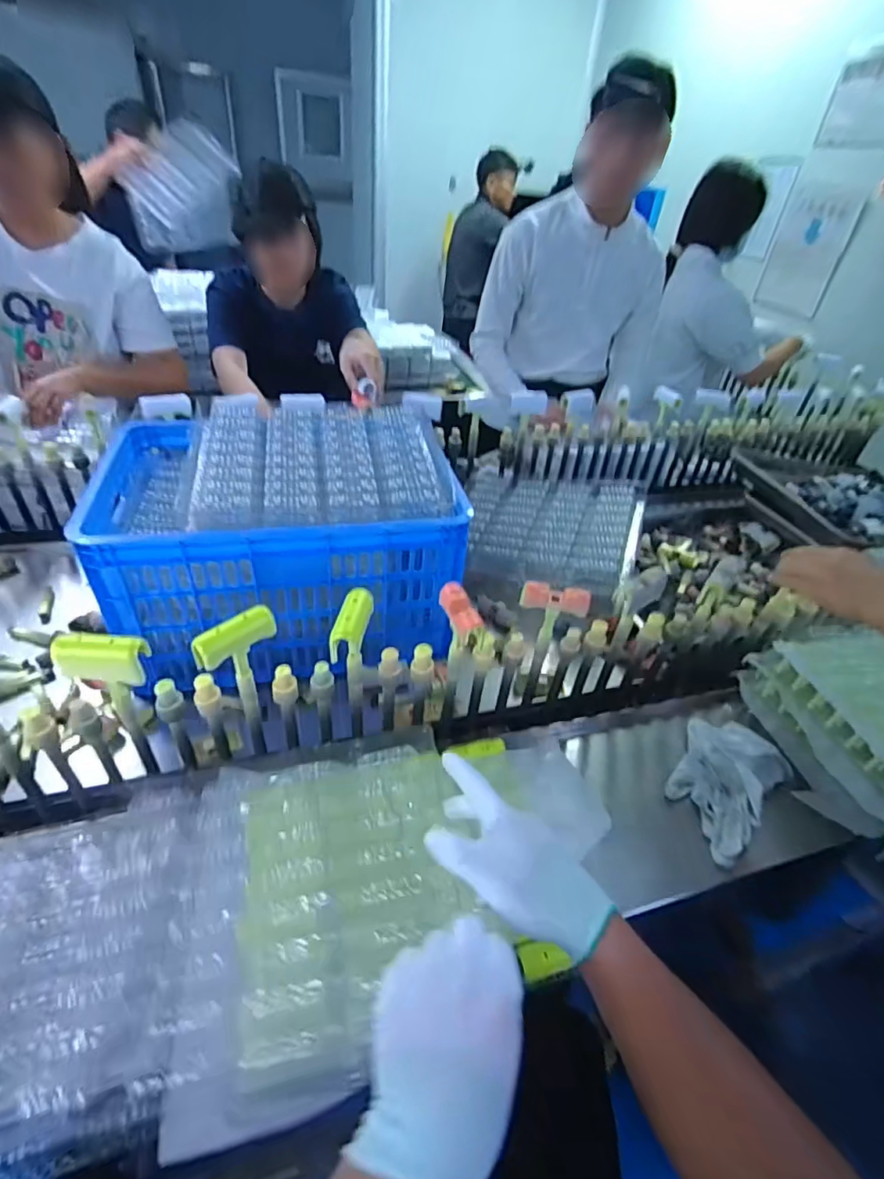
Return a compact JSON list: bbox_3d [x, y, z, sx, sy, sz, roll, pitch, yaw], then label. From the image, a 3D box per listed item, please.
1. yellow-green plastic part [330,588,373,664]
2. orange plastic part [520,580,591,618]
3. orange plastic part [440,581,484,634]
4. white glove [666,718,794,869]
[{"bbox_3d":[-0.092,0.035,0.563,0.029,0.030,0.081,9,40,2],"label":"yellow-green plastic part"},{"bbox_3d":[0.130,0.010,0.615,0.076,0.032,0.019,11,40,5],"label":"orange plastic part"},{"bbox_3d":[0.020,0.020,0.582,0.027,0.018,0.075,-11,43,-21],"label":"orange plastic part"},{"bbox_3d":[0.378,0.247,0.725,0.209,0.027,0.127,-28,51,-34],"label":"white glove"}]

